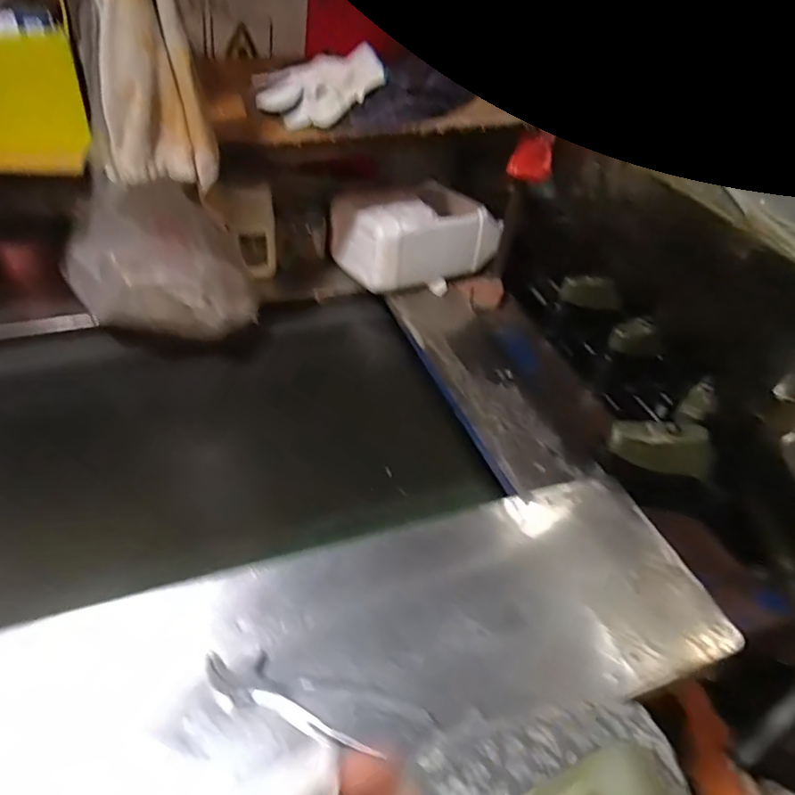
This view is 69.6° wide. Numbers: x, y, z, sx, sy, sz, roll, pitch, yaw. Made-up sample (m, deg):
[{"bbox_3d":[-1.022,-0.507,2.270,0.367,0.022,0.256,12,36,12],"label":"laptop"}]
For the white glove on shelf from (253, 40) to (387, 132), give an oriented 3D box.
[{"bbox_3d":[-0.102,-0.417,0.780,0.172,0.040,0.100,-20,78,1],"label":"white glove on shelf"}]

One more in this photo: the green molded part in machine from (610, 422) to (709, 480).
[{"bbox_3d":[0.335,0.061,0.722,0.128,0.048,0.046,13,44,5],"label":"green molded part in machine"}]

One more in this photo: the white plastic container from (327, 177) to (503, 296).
[{"bbox_3d":[0.038,-0.299,1.012,0.272,0.123,0.170,-19,50,-25],"label":"white plastic container"}]

